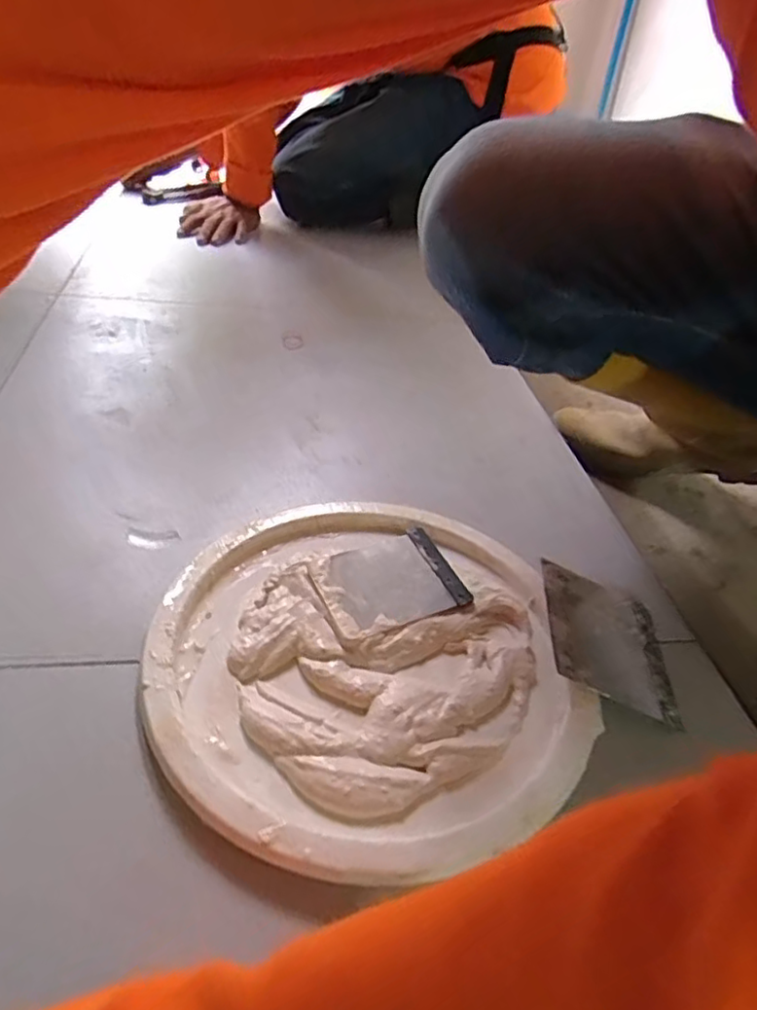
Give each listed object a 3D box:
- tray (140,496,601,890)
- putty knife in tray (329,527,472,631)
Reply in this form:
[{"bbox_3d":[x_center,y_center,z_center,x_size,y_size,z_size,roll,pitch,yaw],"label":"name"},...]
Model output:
[{"bbox_3d":[-0.009,0.096,0.438,0.274,0.021,0.291,4,39,-3],"label":"tray"},{"bbox_3d":[0.013,0.057,0.480,0.090,0.013,0.076,-15,44,-26],"label":"putty knife in tray"}]

